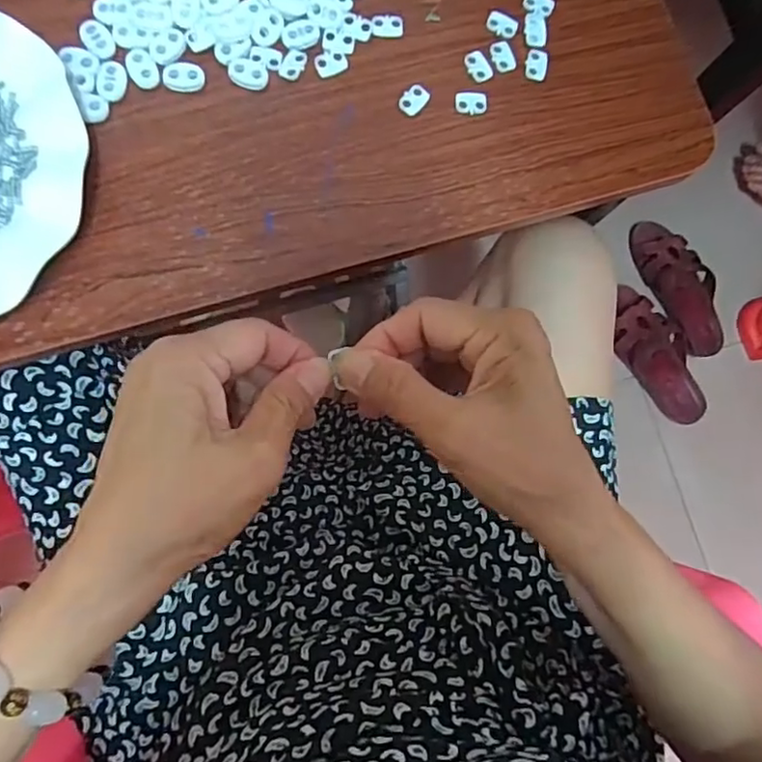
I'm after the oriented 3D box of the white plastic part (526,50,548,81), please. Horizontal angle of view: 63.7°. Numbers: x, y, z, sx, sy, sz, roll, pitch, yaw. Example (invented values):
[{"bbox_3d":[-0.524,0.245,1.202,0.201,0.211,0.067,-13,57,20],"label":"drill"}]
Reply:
[{"bbox_3d":[0.095,-0.193,0.374,0.012,0.004,0.019,8,84,-7],"label":"white plastic part"}]

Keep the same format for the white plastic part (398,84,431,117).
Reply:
[{"bbox_3d":[0.020,-0.166,0.363,0.013,0.004,0.019,40,80,-1],"label":"white plastic part"}]

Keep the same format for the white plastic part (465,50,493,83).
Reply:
[{"bbox_3d":[0.059,-0.190,0.369,0.013,0.004,0.020,-30,90,-9],"label":"white plastic part"}]

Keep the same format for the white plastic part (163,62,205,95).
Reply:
[{"bbox_3d":[-0.111,-0.172,0.346,0.022,0.004,0.016,2,82,-7],"label":"white plastic part"}]

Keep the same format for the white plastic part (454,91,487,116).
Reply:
[{"bbox_3d":[0.054,-0.166,0.367,0.019,0.004,0.013,4,82,-6],"label":"white plastic part"}]

